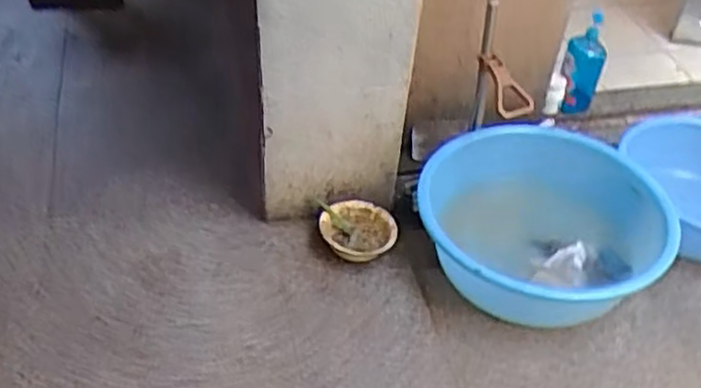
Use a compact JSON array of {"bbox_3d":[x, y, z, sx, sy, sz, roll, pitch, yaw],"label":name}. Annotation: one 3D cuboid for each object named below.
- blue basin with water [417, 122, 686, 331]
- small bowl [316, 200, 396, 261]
[{"bbox_3d":[0.411,0.063,1.623,0.515,0.195,0.498,2,43,-2],"label":"blue basin with water"},{"bbox_3d":[0.015,0.088,1.638,0.173,0.078,0.141,2,43,-1],"label":"small bowl"}]

